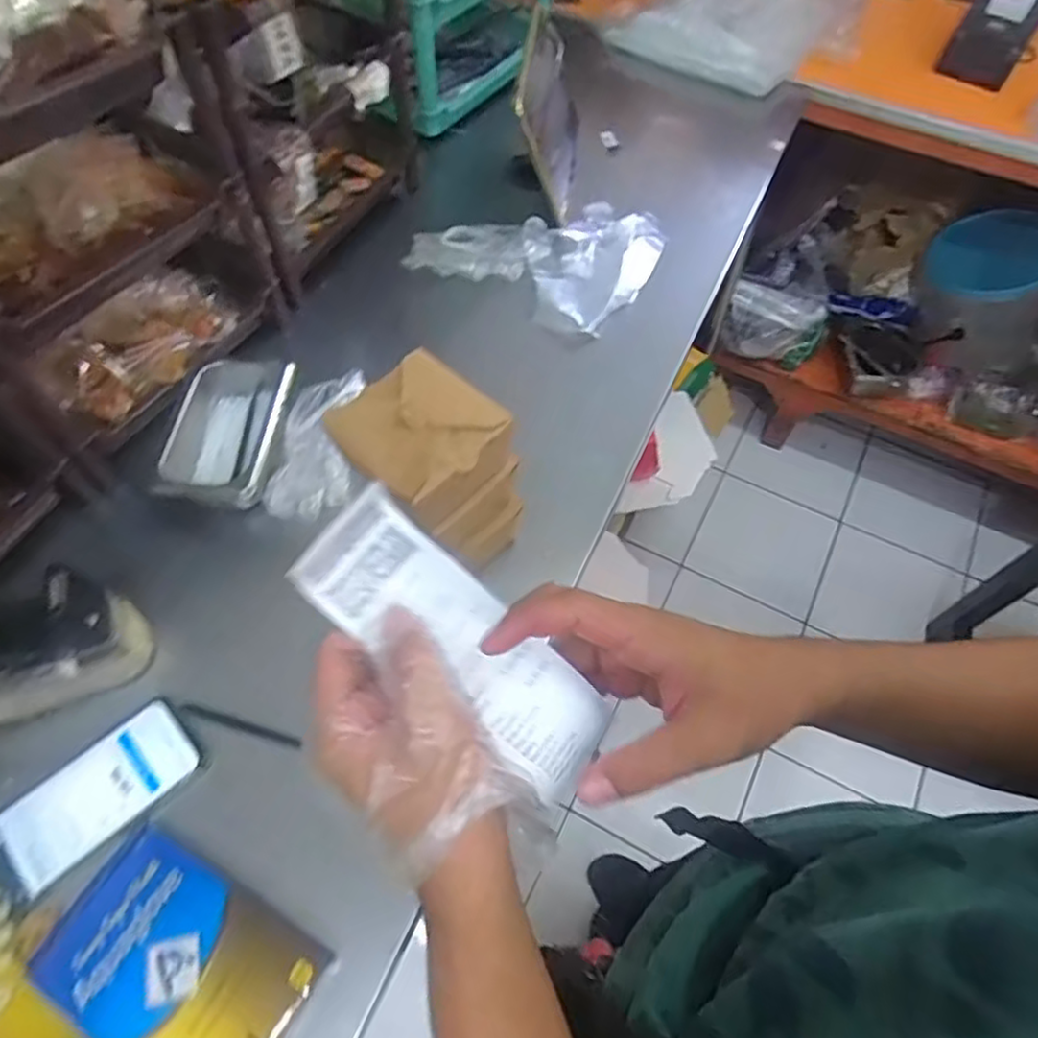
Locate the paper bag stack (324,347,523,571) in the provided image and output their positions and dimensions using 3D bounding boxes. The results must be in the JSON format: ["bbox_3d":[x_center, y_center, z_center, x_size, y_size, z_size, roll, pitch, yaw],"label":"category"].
[{"bbox_3d":[-0.069,-0.034,0.560,0.106,0.167,0.101,38,66,19],"label":"paper bag stack"}]

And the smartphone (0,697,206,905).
[{"bbox_3d":[-0.340,0.221,0.540,0.164,0.012,0.081,-38,67,-20],"label":"smartphone"}]

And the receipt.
[{"bbox_3d":[-0.026,0.059,0.316,0.161,0.010,0.057,43,66,-4],"label":"receipt"}]

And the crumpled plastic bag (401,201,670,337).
[{"bbox_3d":[0.031,-0.360,0.893,0.278,0.035,0.243,31,64,16],"label":"crumpled plastic bag"}]

